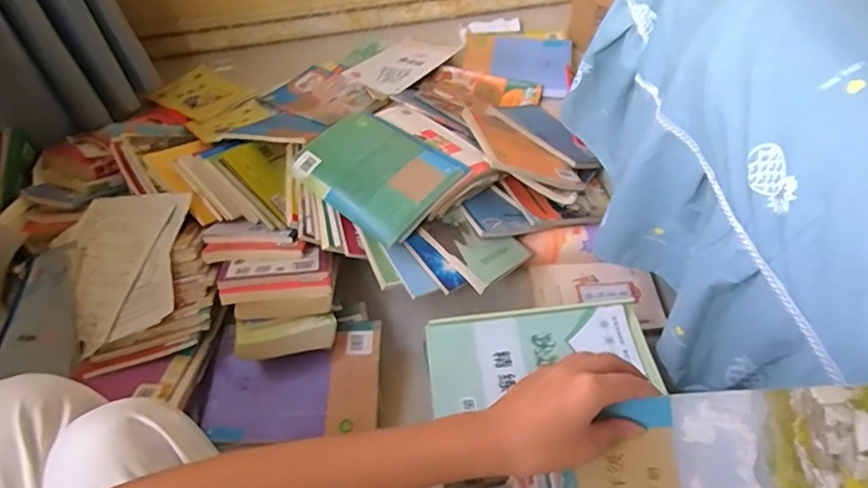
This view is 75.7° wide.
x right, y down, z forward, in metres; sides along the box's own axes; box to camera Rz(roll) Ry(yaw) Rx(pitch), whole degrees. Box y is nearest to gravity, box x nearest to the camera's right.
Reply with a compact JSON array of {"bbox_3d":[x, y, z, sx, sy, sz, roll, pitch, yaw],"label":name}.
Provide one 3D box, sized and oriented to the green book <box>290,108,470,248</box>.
[{"bbox_3d":[-0.100,-0.127,0.950,0.266,0.027,0.190,36,68,26],"label":"green book"}]

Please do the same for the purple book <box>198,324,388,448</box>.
[{"bbox_3d":[-0.214,0.213,0.859,0.268,0.027,0.178,-1,75,3],"label":"purple book"}]

